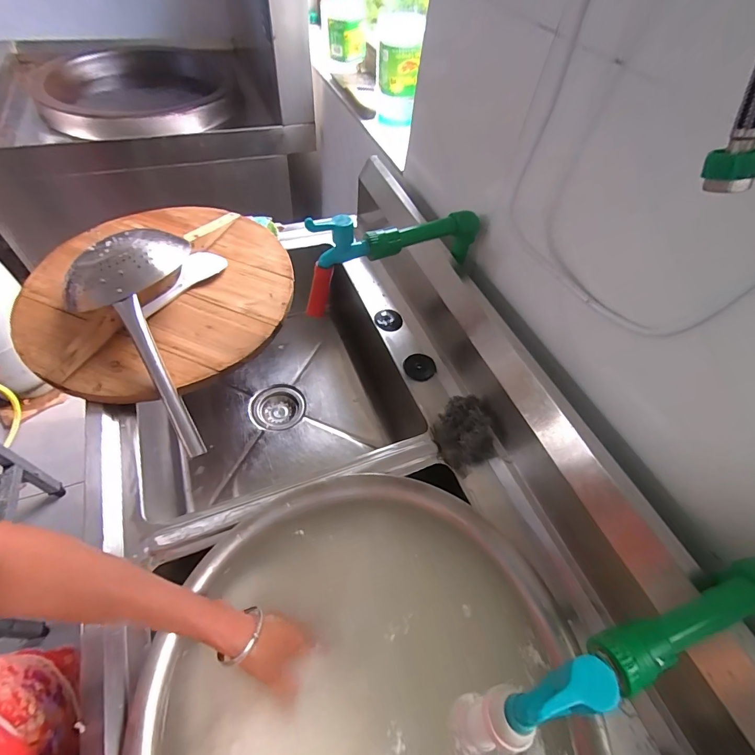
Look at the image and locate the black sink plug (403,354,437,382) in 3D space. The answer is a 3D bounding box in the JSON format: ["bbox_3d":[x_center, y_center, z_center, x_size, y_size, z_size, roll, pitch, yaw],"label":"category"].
[{"bbox_3d":[0.075,-0.018,0.679,0.056,0.008,0.054,2,50,-3],"label":"black sink plug"}]

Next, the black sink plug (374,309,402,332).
[{"bbox_3d":[0.022,-0.110,0.749,0.050,0.009,0.054,3,54,-4],"label":"black sink plug"}]

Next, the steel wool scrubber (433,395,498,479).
[{"bbox_3d":[0.130,0.079,0.579,0.089,0.054,0.098,-25,57,-23],"label":"steel wool scrubber"}]

